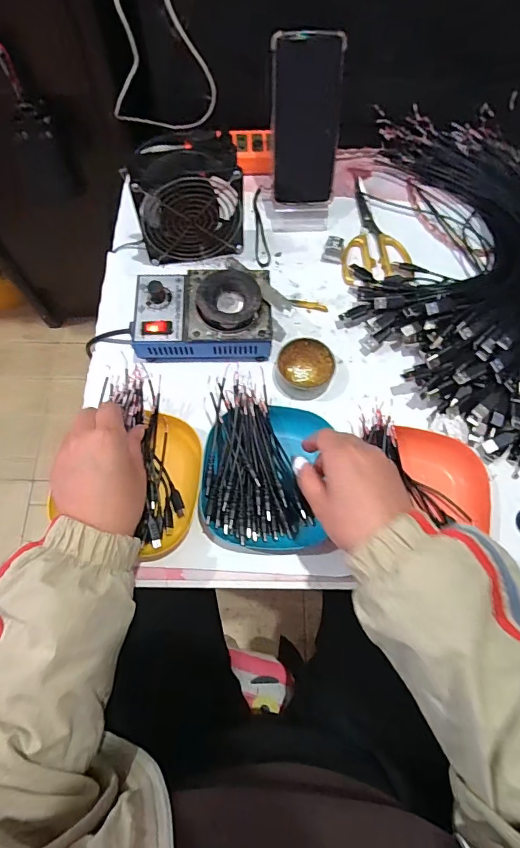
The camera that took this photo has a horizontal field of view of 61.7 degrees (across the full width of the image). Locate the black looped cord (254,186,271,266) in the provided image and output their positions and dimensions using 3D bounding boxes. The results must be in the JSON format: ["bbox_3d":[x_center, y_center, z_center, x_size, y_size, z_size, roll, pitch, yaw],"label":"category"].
[{"bbox_3d":[0.002,-0.258,0.571,0.019,0.009,0.125,-1,71,-2],"label":"black looped cord"}]

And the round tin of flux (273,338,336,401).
[{"bbox_3d":[0.049,-0.060,0.485,0.062,0.024,0.064,1,71,-2],"label":"round tin of flux"}]

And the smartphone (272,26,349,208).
[{"bbox_3d":[0.054,-0.349,0.510,0.078,0.164,0.005,0,38,-1],"label":"smartphone"}]

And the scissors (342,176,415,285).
[{"bbox_3d":[0.151,-0.257,0.570,0.086,0.013,0.174,3,71,-1],"label":"scissors"}]

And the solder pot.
[{"bbox_3d":[-0.063,-0.120,0.485,0.150,0.062,0.110,-2,71,-3],"label":"solder pot"}]

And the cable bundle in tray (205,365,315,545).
[{"bbox_3d":[-0.014,0.036,0.437,0.091,0.035,0.160,-14,72,-6],"label":"cable bundle in tray"}]

